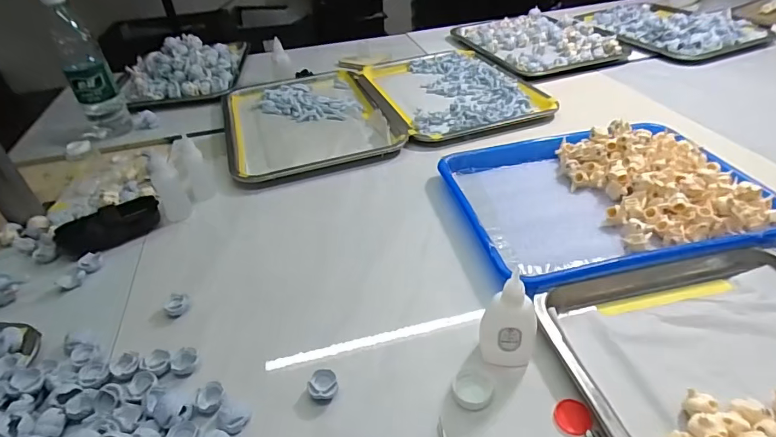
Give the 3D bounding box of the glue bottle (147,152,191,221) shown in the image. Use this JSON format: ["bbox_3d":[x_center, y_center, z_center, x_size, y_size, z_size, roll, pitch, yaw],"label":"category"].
[{"bbox_3d":[-0.274,-0.039,0.549,0.029,0.076,0.039,-20,40,-17],"label":"glue bottle"}]

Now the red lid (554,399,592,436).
[{"bbox_3d":[0.136,0.146,0.321,0.024,0.004,0.026,-4,38,3],"label":"red lid"}]

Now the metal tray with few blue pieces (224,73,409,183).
[{"bbox_3d":[-0.139,-0.173,0.748,0.261,0.019,0.325,-16,39,-13],"label":"metal tray with few blue pieces"}]

